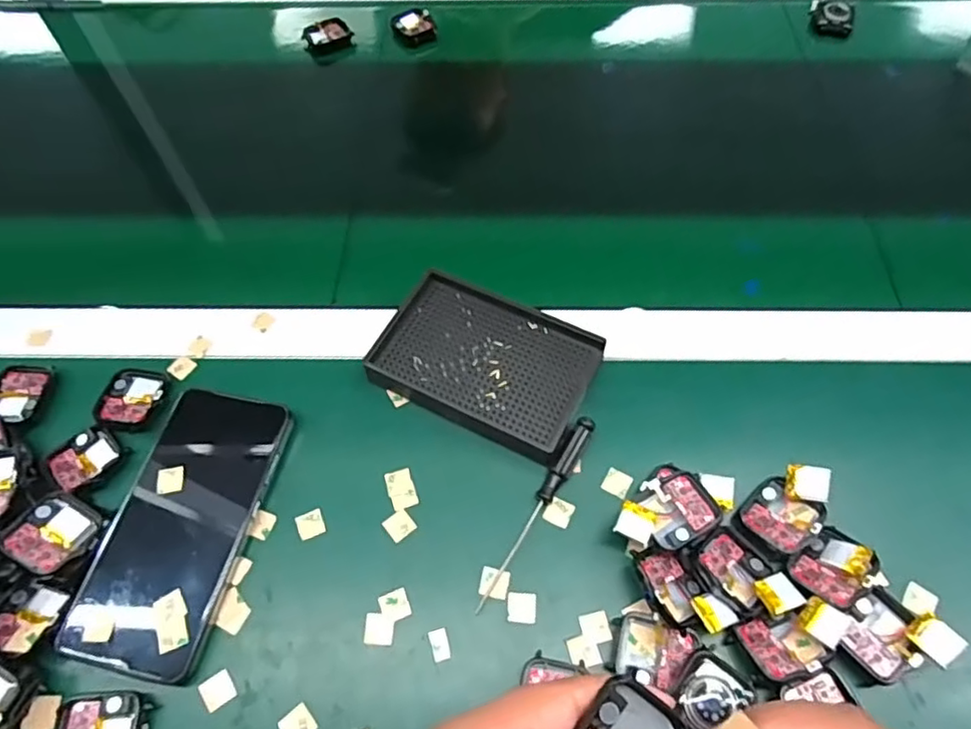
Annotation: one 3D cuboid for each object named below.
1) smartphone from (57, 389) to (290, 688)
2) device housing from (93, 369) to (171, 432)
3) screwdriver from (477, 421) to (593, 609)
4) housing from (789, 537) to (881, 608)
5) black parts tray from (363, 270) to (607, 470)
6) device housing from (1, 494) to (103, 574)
[{"bbox_3d":[-0.180,0.092,0.360,0.079,0.016,0.158,10,60,7],"label":"smartphone"},{"bbox_3d":[-0.235,0.022,0.404,0.039,0.007,0.044,7,60,5],"label":"device housing"},{"bbox_3d":[0.031,0.085,0.362,0.012,0.017,0.130,29,64,17],"label":"screwdriver"},{"bbox_3d":[0.194,0.112,0.338,0.039,0.010,0.035,-46,45,-13],"label":"housing"},{"bbox_3d":[0.001,-0.002,0.410,0.138,0.024,0.093,26,63,15],"label":"black parts tray"},{"bbox_3d":[-0.247,0.096,0.347,0.037,0.006,0.042,37,42,-5],"label":"device housing"}]

